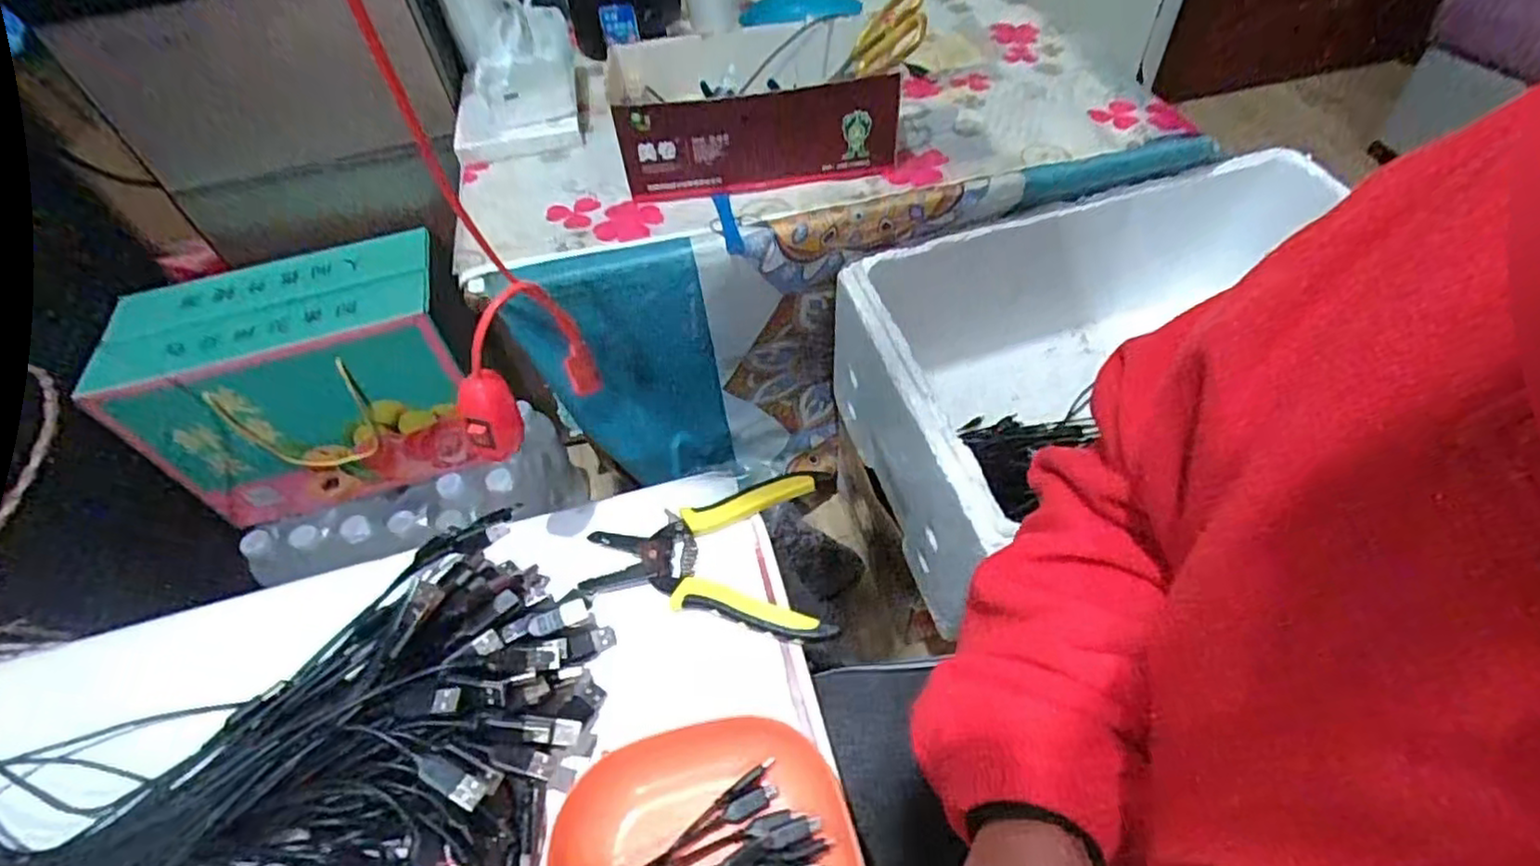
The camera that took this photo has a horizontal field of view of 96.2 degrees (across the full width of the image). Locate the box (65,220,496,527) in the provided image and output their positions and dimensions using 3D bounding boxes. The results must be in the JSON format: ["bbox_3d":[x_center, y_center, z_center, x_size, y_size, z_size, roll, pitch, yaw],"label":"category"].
[{"bbox_3d":[-0.510,-0.057,0.790,0.319,0.228,0.149,-16,52,-8],"label":"box"}]

